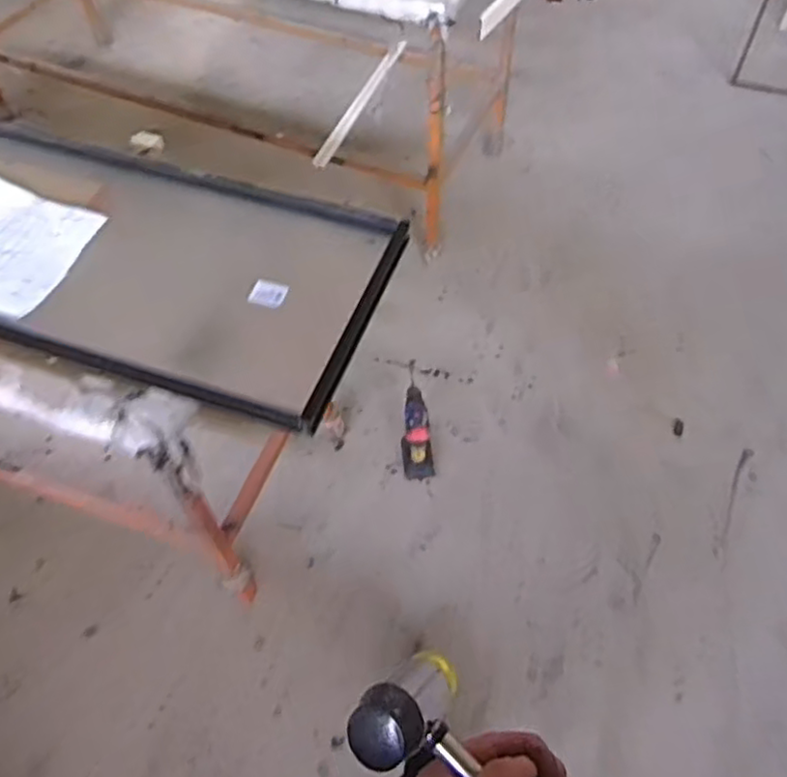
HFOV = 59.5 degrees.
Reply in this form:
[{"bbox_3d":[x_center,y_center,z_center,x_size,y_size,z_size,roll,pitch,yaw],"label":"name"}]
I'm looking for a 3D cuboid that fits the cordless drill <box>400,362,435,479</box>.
[{"bbox_3d":[0.060,0.108,1.715,0.078,0.250,0.153,-6,56,-3],"label":"cordless drill"}]

